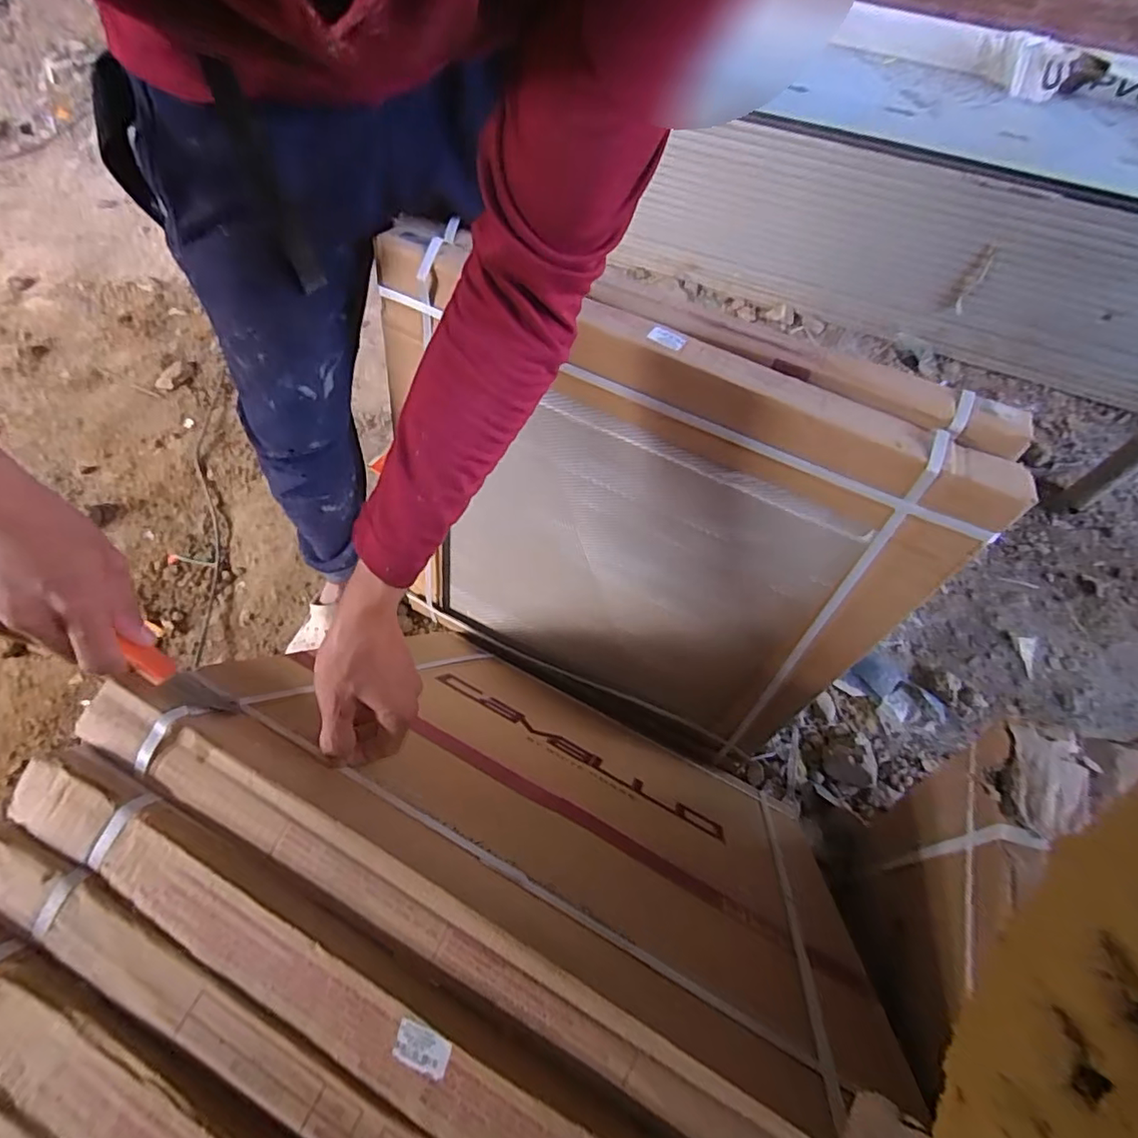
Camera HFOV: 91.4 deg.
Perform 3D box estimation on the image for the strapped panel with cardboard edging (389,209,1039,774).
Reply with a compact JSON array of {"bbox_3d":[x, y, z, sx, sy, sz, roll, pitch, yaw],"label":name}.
[{"bbox_3d":[0.059,-0.027,0.673,0.584,0.556,0.067,25,49,10],"label":"strapped panel with cardboard edging"}]

